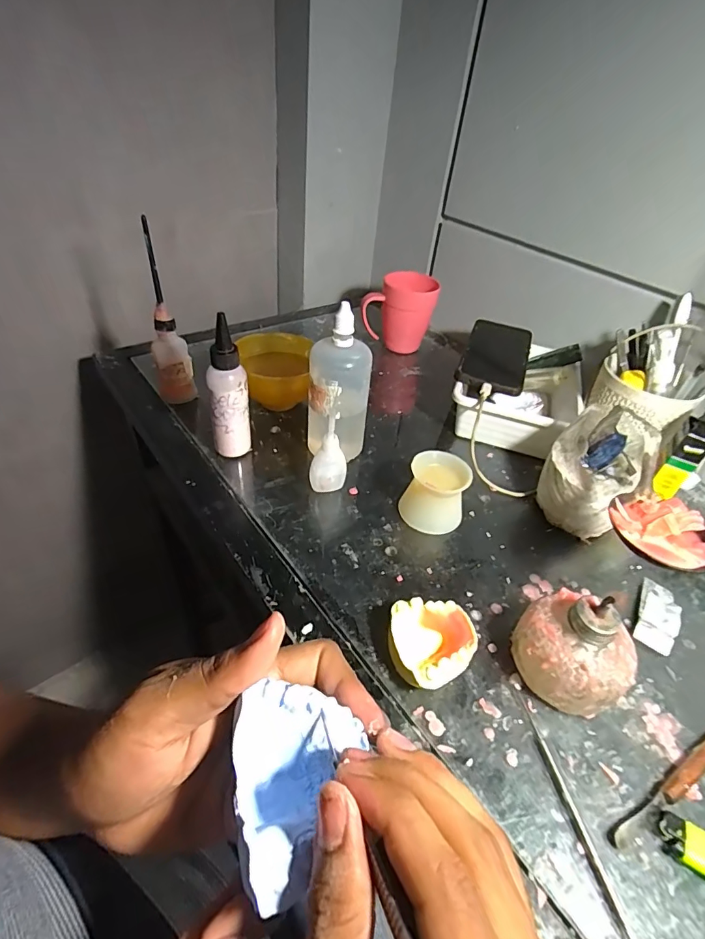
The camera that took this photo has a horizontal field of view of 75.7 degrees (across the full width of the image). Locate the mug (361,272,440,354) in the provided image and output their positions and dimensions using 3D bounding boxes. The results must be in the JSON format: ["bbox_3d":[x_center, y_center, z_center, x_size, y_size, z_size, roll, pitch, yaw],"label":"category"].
[{"bbox_3d":[0.068,-0.224,0.672,0.094,0.111,0.074,16,43,11],"label":"mug"}]

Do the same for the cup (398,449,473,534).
[{"bbox_3d":[0.081,0.022,0.439,0.057,0.058,0.054,3,42,-3],"label":"cup"}]

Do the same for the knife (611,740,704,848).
[{"bbox_3d":[0.229,0.193,0.300,0.171,0.011,0.011,-18,48,-25],"label":"knife"}]

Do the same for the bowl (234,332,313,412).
[{"bbox_3d":[-0.089,-0.112,0.557,0.089,0.068,0.096,-7,44,-15],"label":"bowl"}]

